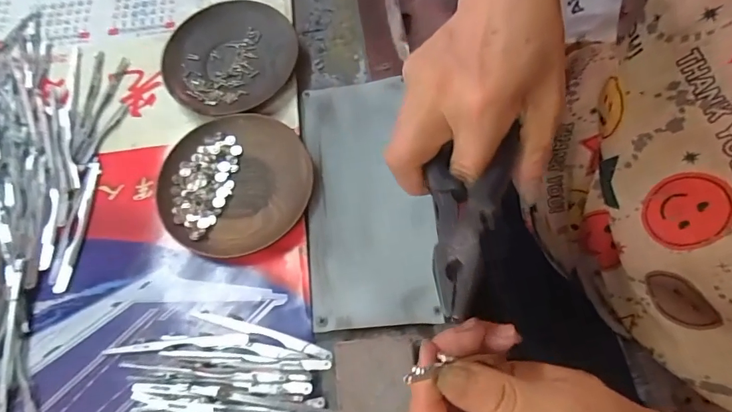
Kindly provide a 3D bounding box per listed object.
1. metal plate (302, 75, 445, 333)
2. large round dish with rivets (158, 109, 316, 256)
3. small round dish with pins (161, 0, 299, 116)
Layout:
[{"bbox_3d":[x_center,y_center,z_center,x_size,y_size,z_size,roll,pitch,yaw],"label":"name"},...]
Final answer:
[{"bbox_3d":[0.000,-0.011,0.326,0.089,0.005,0.195,-8,69,2],"label":"metal plate"},{"bbox_3d":[-0.100,-0.017,0.331,0.114,0.019,0.110,-1,68,2],"label":"large round dish with rivets"},{"bbox_3d":[-0.120,-0.129,0.377,0.112,0.017,0.116,-1,68,2],"label":"small round dish with pins"}]

